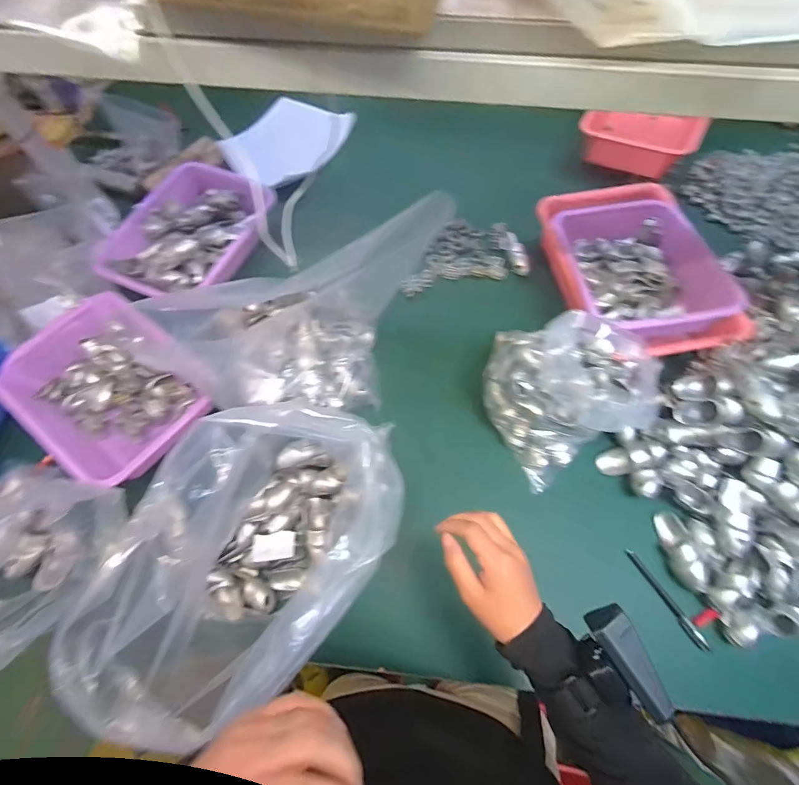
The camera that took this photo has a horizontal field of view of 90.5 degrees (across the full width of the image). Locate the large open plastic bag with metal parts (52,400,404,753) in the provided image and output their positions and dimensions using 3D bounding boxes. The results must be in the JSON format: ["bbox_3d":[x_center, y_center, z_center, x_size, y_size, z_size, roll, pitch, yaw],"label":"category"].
[{"bbox_3d":[-0.126,0.169,0.426,0.207,0.283,0.262,20,69,9],"label":"large open plastic bag with metal parts"}]

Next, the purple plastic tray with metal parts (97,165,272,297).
[{"bbox_3d":[-0.380,-0.312,0.755,0.220,0.063,0.311,18,68,9],"label":"purple plastic tray with metal parts"}]

